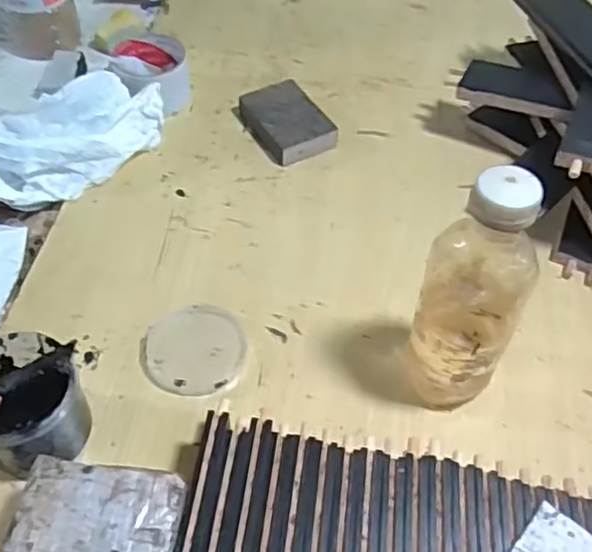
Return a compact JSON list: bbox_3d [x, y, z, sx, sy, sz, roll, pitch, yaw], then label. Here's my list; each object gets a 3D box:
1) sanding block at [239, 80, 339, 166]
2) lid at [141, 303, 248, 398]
[{"bbox_3d":[-0.009,-0.166,0.730,0.076,0.024,0.109,-28,57,-21],"label":"sanding block"},{"bbox_3d":[-0.085,0.060,0.558,0.084,0.007,0.087,1,52,-1],"label":"lid"}]

